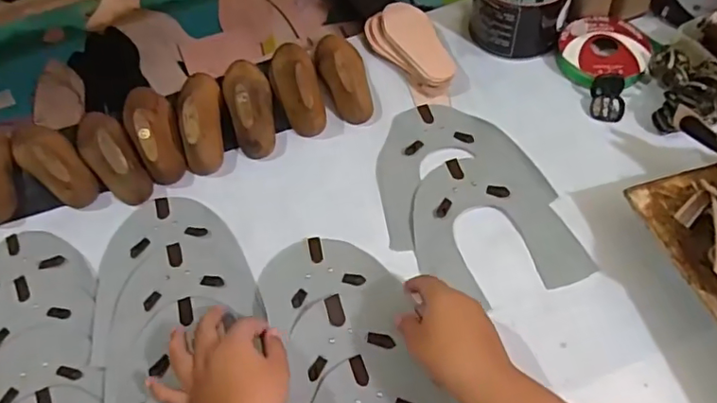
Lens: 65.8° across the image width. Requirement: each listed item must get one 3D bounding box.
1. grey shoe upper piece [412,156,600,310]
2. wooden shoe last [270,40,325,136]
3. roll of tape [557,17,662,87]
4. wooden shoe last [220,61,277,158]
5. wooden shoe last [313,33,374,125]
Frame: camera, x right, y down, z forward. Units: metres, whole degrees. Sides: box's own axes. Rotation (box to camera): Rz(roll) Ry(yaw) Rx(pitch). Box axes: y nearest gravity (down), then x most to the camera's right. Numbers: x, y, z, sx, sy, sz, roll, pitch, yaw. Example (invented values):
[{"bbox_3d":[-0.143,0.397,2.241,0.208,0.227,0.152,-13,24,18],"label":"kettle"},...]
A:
[{"bbox_3d":[0.121,0.026,0.533,0.139,0.005,0.159,-23,62,-8],"label":"grey shoe upper piece"},{"bbox_3d":[-0.070,-0.137,0.620,0.049,0.055,0.136,-16,58,-5],"label":"wooden shoe last"},{"bbox_3d":[0.275,-0.168,0.627,0.094,0.024,0.099,-2,58,3],"label":"roll of tape"},{"bbox_3d":[-0.122,-0.112,0.611,0.049,0.058,0.132,-14,58,-4],"label":"wooden shoe last"},{"bbox_3d":[-0.019,-0.152,0.624,0.054,0.049,0.132,-12,58,-3],"label":"wooden shoe last"}]

